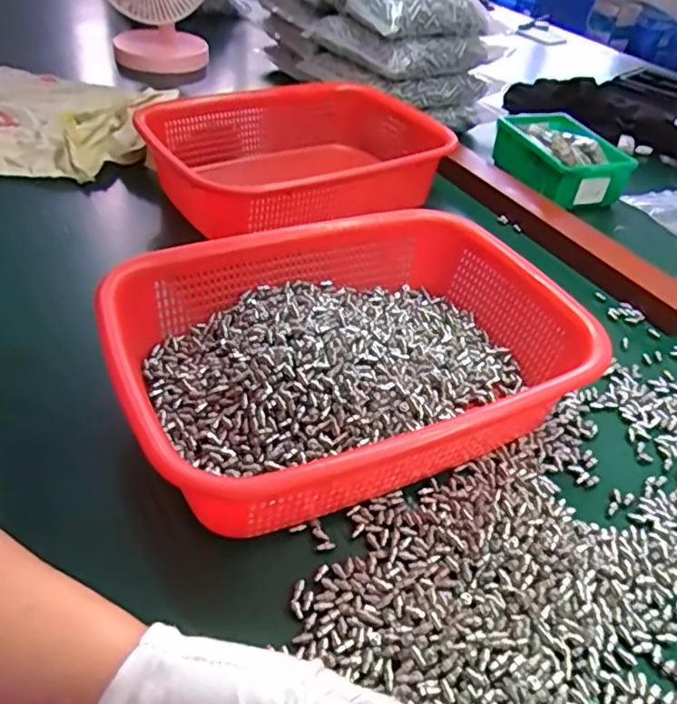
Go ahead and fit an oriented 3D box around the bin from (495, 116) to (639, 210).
[{"bbox_3d":[0.262,-0.232,0.707,0.113,0.050,0.157,-5,42,-13],"label":"bin"}]

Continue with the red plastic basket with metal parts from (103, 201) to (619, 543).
[{"bbox_3d":[0.011,0.000,0.392,0.271,0.073,0.209,-14,45,-22],"label":"red plastic basket with metal parts"}]

